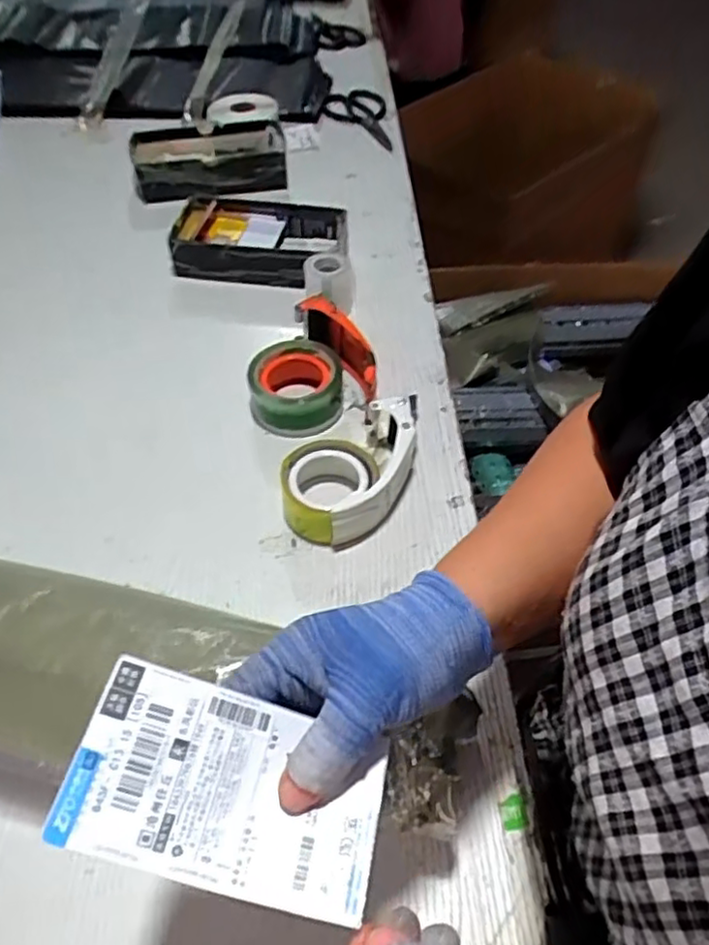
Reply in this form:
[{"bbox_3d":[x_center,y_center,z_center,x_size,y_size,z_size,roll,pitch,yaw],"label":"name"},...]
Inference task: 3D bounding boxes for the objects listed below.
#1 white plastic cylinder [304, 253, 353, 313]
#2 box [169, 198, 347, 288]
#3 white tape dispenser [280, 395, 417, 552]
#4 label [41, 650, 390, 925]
[{"bbox_3d":[-0.031,-0.225,0.790,0.055,0.064,0.043,-5,52,-4],"label":"white plastic cylinder"},{"bbox_3d":[-0.123,-0.297,0.871,0.219,0.046,0.129,6,52,5],"label":"box"},{"bbox_3d":[-0.003,-0.007,0.626,0.096,0.066,0.152,21,55,16],"label":"white tape dispenser"},{"bbox_3d":[-0.053,0.134,0.287,0.129,0.008,0.074,19,56,-6],"label":"label"}]

